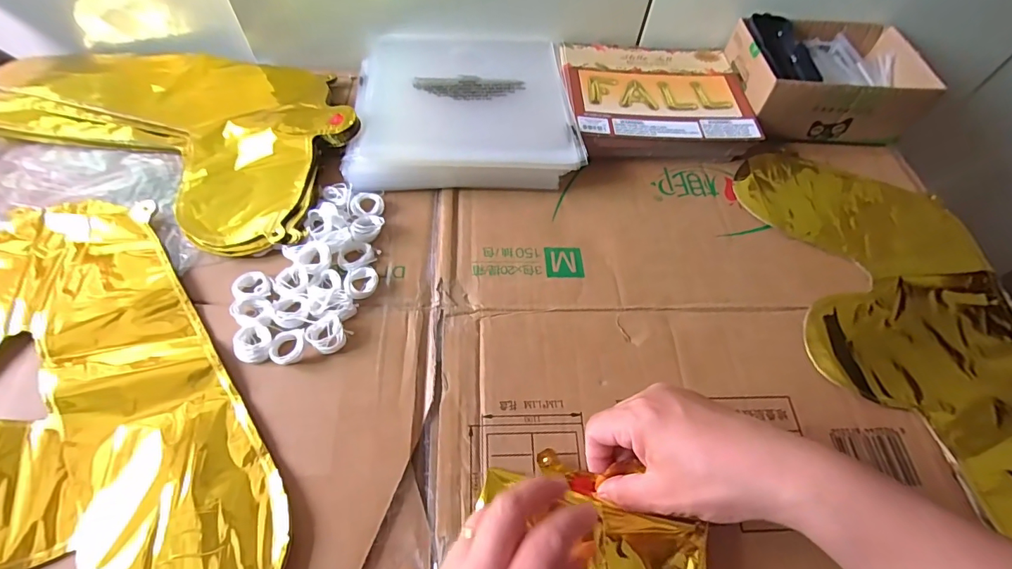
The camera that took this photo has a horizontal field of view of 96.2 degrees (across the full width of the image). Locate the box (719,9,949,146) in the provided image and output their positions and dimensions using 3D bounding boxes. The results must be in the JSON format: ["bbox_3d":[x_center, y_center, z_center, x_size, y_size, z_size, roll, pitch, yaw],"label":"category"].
[{"bbox_3d":[0.351,-0.231,0.506,0.186,0.063,0.136,1,59,-3],"label":"box"}]

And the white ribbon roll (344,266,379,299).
[{"bbox_3d":[-0.121,-0.002,0.381,0.026,0.010,0.031,-13,60,-11],"label":"white ribbon roll"}]

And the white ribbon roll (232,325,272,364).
[{"bbox_3d":[-0.193,0.045,0.346,0.028,0.009,0.029,2,59,-2],"label":"white ribbon roll"}]

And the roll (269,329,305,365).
[{"bbox_3d":[-0.165,0.048,0.345,0.025,0.011,0.026,2,59,-2],"label":"roll"}]

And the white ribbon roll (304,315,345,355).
[{"bbox_3d":[-0.138,0.039,0.352,0.029,0.013,0.026,38,64,18],"label":"white ribbon roll"}]

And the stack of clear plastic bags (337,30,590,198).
[{"bbox_3d":[-0.044,-0.197,0.484,0.218,0.033,0.228,-3,59,-5],"label":"stack of clear plastic bags"}]

